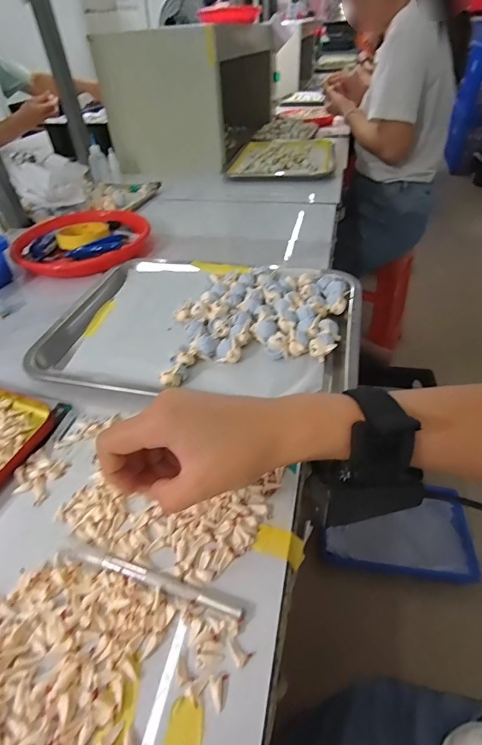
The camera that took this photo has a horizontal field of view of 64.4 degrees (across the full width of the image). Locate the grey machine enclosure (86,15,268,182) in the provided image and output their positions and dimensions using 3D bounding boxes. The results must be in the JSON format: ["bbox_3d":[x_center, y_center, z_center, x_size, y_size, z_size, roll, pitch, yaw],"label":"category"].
[{"bbox_3d":[-0.102,-0.817,1.116,0.318,0.273,0.619,9,44,14],"label":"grey machine enclosure"}]

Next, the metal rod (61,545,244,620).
[{"bbox_3d":[-0.063,0.139,0.261,0.134,0.004,0.009,11,45,16],"label":"metal rod"}]

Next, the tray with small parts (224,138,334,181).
[{"bbox_3d":[0.110,-0.575,1.003,0.257,0.028,0.370,5,43,10],"label":"tray with small parts"}]

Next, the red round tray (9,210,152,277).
[{"bbox_3d":[-0.266,-0.221,0.644,0.201,0.034,0.201,-2,43,2],"label":"red round tray"}]

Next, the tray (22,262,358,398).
[{"bbox_3d":[-0.044,-0.067,0.466,0.353,0.028,0.258,3,43,8],"label":"tray"}]

